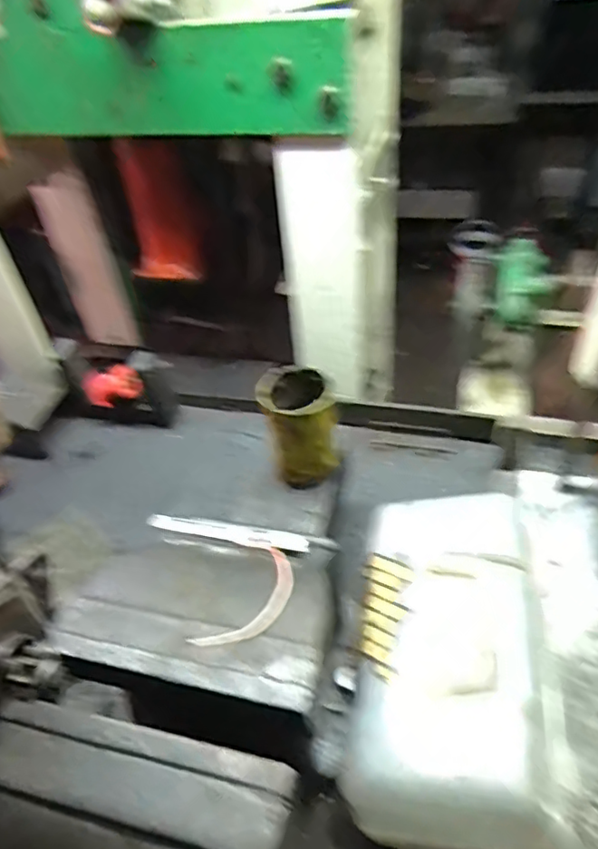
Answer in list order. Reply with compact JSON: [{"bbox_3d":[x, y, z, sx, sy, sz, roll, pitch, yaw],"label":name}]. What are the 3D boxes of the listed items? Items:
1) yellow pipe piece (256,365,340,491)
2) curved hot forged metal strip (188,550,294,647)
[{"bbox_3d":[0.002,0.003,0.627,0.077,0.106,0.081,-10,44,-3],"label":"yellow pipe piece"},{"bbox_3d":[-0.029,0.131,0.446,0.043,0.012,0.144,12,21,18],"label":"curved hot forged metal strip"}]

